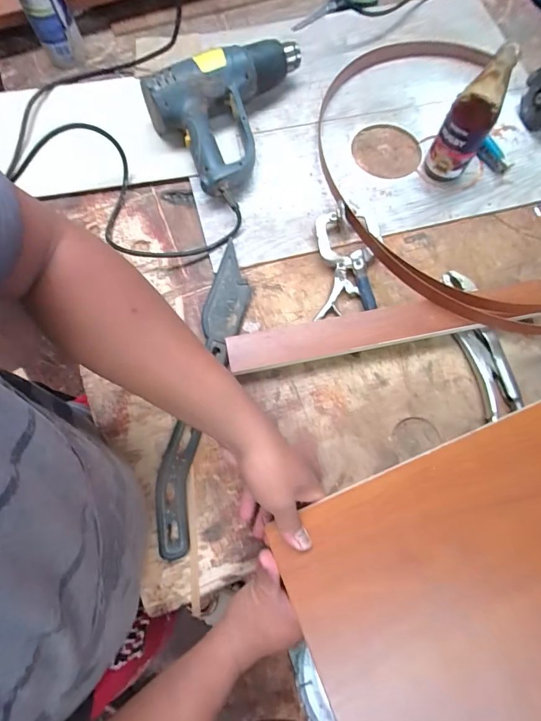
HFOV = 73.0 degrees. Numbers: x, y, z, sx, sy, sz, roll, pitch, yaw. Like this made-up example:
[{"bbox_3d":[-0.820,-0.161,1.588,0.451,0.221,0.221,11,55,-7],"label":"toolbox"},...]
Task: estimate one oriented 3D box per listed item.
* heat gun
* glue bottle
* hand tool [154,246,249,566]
[{"bbox_3d":[-0.037,-0.380,0.554,0.254,0.086,0.182,-33,76,-9],"label":"heat gun"},{"bbox_3d":[0.268,-0.323,0.496,0.062,0.167,0.058,26,75,8],"label":"glue bottle"},{"bbox_3d":[-0.082,0.032,0.462,0.051,0.019,0.388,11,73,3],"label":"hand tool"}]

